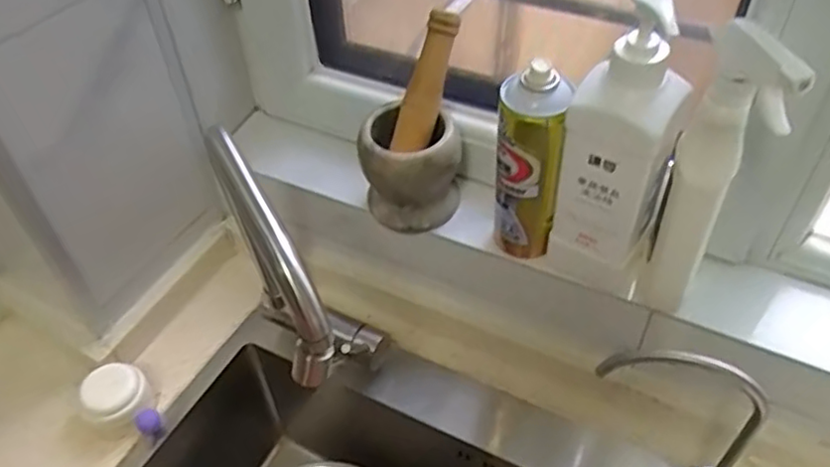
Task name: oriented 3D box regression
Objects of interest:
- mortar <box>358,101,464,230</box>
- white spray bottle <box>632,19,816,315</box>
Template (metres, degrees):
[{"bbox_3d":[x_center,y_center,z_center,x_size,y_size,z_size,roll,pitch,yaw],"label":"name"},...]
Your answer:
[{"bbox_3d":[0.000,-0.068,0.695,0.096,0.107,0.079,9,47,11],"label":"mortar"},{"bbox_3d":[0.239,-0.038,0.530,0.062,0.257,0.053,21,50,21],"label":"white spray bottle"}]

